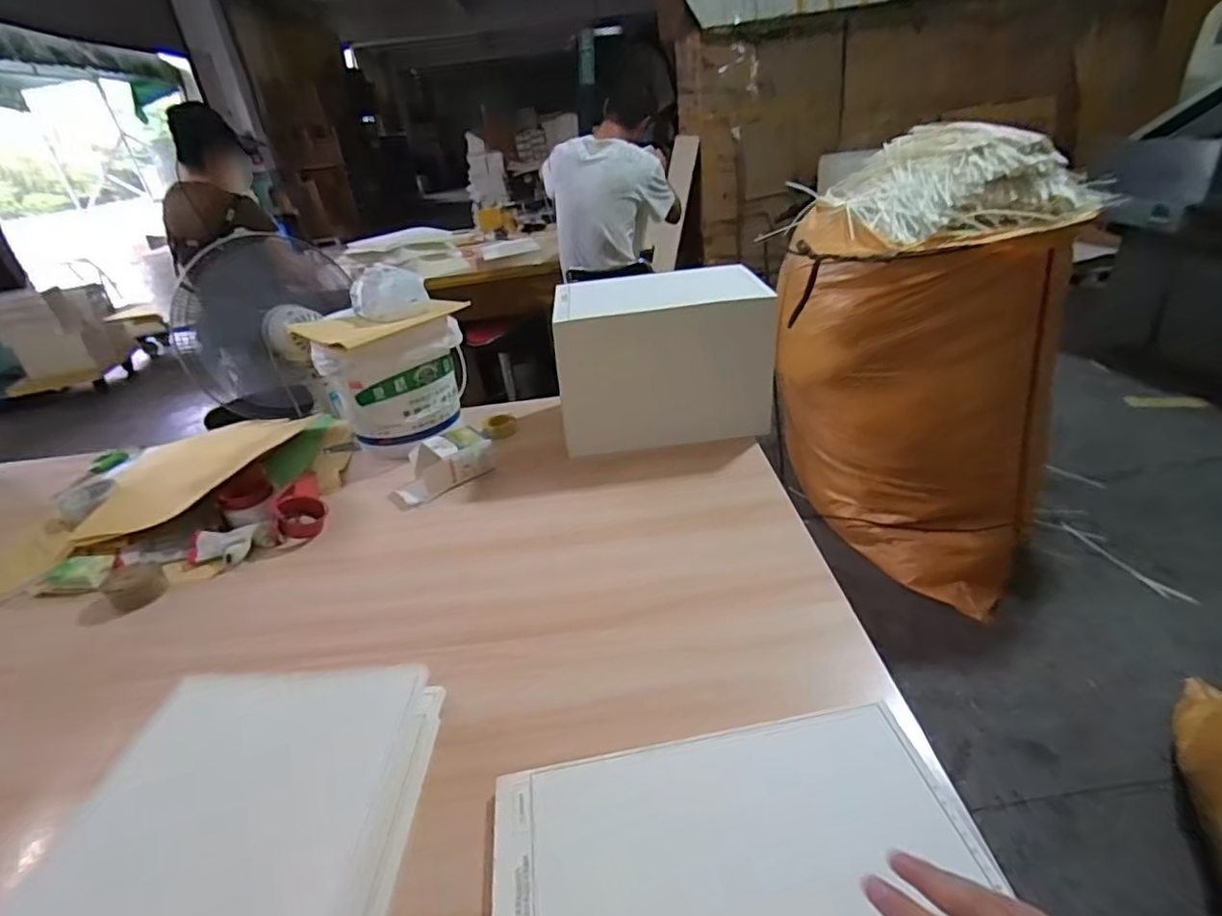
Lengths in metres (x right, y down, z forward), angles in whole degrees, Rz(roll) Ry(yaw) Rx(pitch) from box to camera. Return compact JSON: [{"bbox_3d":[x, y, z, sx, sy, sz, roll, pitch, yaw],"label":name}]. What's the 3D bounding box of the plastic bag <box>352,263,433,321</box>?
[{"bbox_3d":[-0.392,-0.293,1.064,0.115,0.077,0.097,-23,33,-28],"label":"plastic bag"}]

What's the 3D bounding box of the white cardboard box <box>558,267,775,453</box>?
[{"bbox_3d":[0.092,-0.182,1.098,0.359,0.245,0.239,-6,29,0],"label":"white cardboard box"}]

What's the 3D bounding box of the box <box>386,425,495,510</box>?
[{"bbox_3d":[-0.288,0.012,1.016,0.179,0.065,0.079,-24,33,-29],"label":"box"}]

